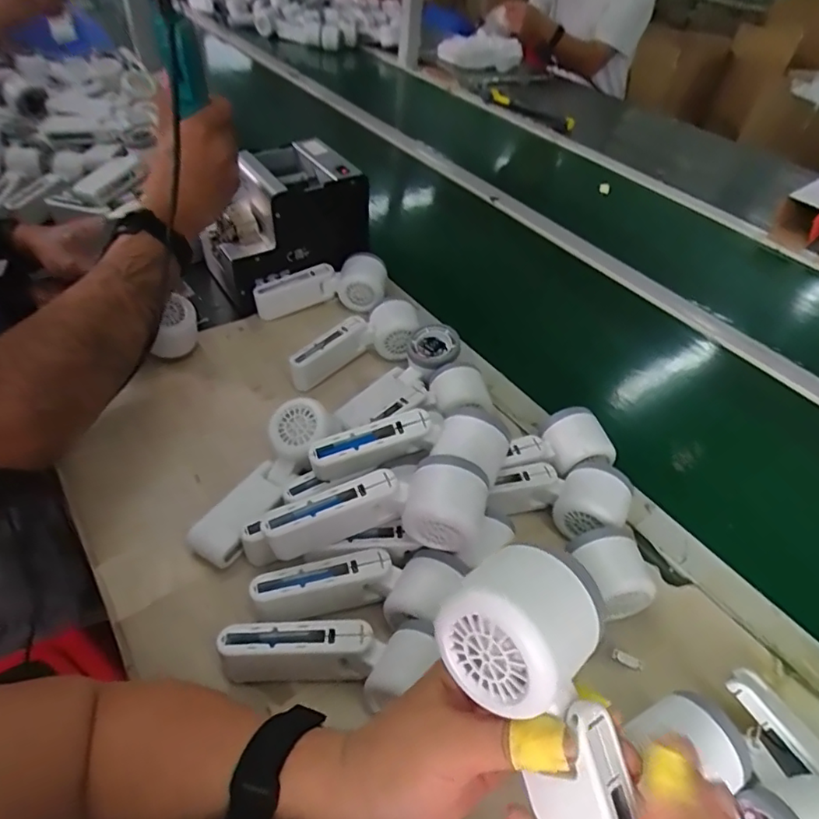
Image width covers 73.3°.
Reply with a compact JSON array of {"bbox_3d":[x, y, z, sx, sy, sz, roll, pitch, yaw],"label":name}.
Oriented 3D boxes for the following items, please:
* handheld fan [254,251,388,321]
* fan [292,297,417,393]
[{"bbox_3d":[-0.106,-0.149,0.678,0.163,0.061,0.050,-7,47,-14],"label":"handheld fan"},{"bbox_3d":[-0.061,-0.070,0.617,0.153,0.056,0.043,-27,53,-13],"label":"fan"}]

